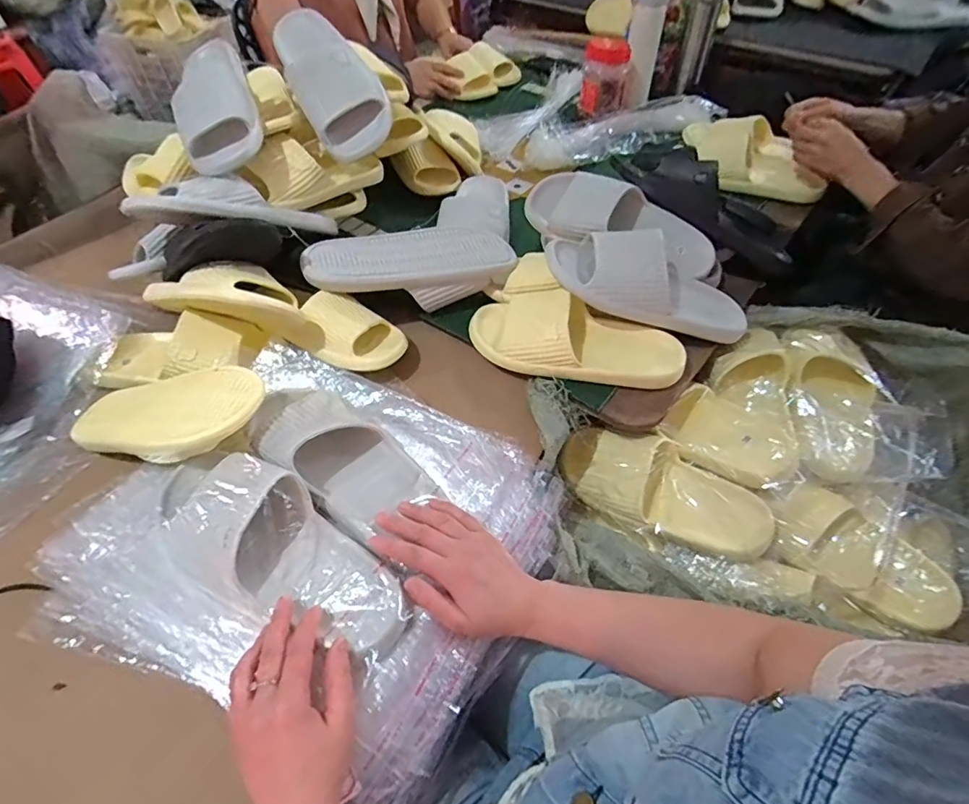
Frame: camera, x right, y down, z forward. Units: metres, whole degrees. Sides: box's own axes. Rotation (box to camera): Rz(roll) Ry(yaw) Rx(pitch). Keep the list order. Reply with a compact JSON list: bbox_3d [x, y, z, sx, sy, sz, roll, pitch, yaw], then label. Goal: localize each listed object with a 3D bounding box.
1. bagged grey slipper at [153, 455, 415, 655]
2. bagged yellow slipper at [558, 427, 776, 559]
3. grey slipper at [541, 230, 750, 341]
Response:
[{"bbox_3d":[-0.195,0.130,0.477,0.281,0.069,0.099,30,58,12],"label":"bagged grey slipper"},{"bbox_3d":[0.208,0.099,0.613,0.239,0.064,0.099,24,56,18],"label":"bagged yellow slipper"},{"bbox_3d":[0.215,-0.156,0.641,0.271,0.074,0.121,18,52,-12],"label":"grey slipper"}]

